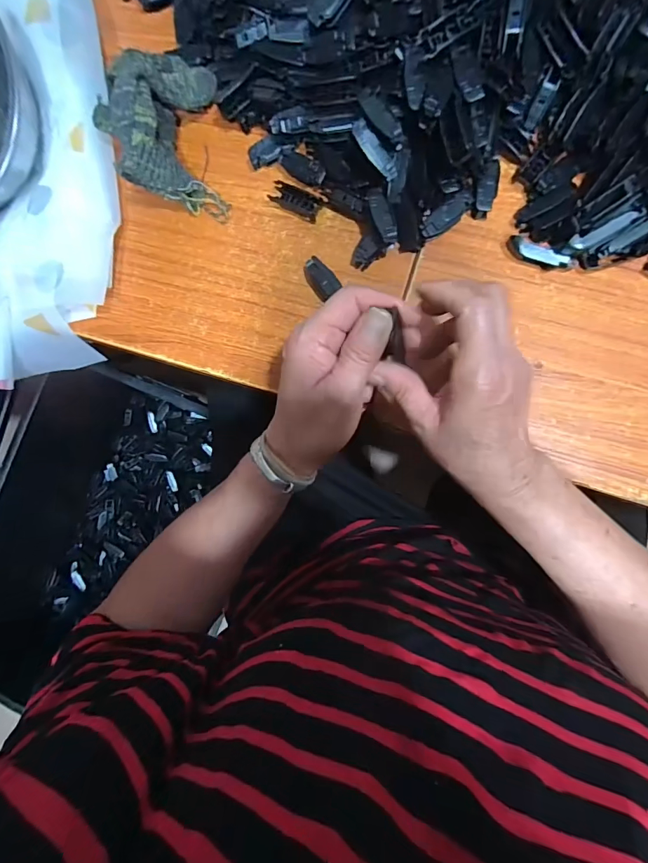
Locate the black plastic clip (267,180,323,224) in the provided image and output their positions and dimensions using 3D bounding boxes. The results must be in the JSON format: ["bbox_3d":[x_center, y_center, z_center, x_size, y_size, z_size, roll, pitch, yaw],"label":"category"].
[{"bbox_3d":[-0.025,-0.208,0.373,0.044,0.014,0.019,28,91,8],"label":"black plastic clip"}]

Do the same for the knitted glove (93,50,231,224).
[{"bbox_3d":[-0.143,-0.264,0.360,0.089,0.077,0.128,-6,86,8],"label":"knitted glove"}]

